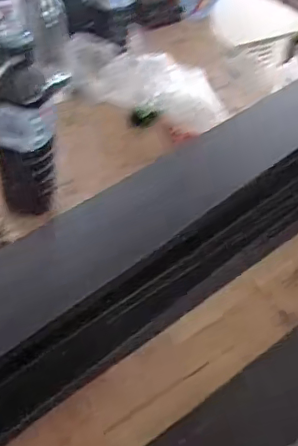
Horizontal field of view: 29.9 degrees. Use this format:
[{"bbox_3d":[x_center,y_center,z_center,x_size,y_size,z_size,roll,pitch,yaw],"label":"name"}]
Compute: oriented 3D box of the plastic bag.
[{"bbox_3d":[-0.007,-0.207,0.816,0.259,0.064,0.110,27,45,22],"label":"plastic bag"}]

